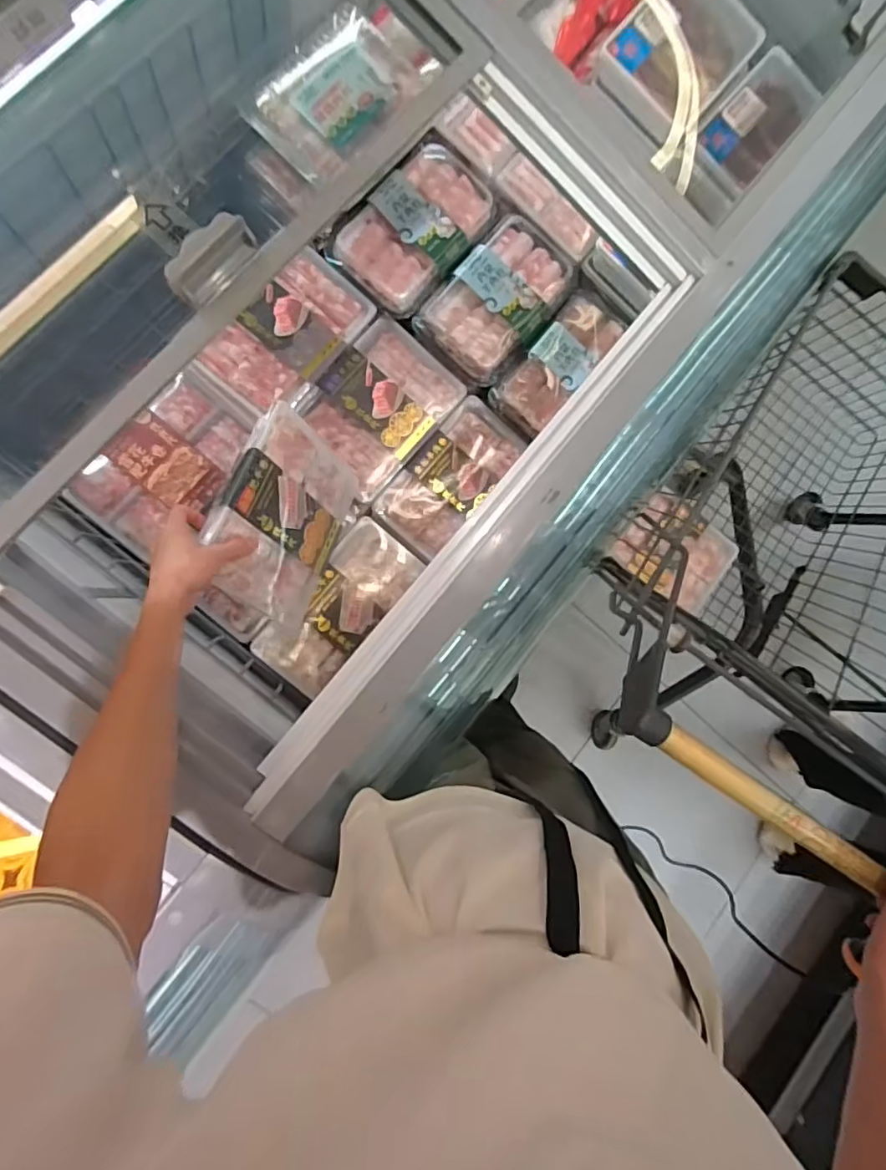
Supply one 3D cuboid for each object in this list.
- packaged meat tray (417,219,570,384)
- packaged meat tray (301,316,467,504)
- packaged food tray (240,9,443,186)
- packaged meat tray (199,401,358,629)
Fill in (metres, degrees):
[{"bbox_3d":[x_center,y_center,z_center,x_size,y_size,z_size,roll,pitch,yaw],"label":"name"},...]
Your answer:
[{"bbox_3d":[0.083,-0.425,0.858,0.145,0.051,0.229,40,83,-5],"label":"packaged meat tray"},{"bbox_3d":[-0.093,-0.261,0.840,0.172,0.034,0.232,38,84,-6],"label":"packaged meat tray"},{"bbox_3d":[-0.131,-0.656,0.761,0.238,0.042,0.156,-43,95,-7],"label":"packaged food tray"},{"bbox_3d":[-0.198,-0.083,0.711,0.168,0.033,0.232,43,59,-47],"label":"packaged meat tray"}]

